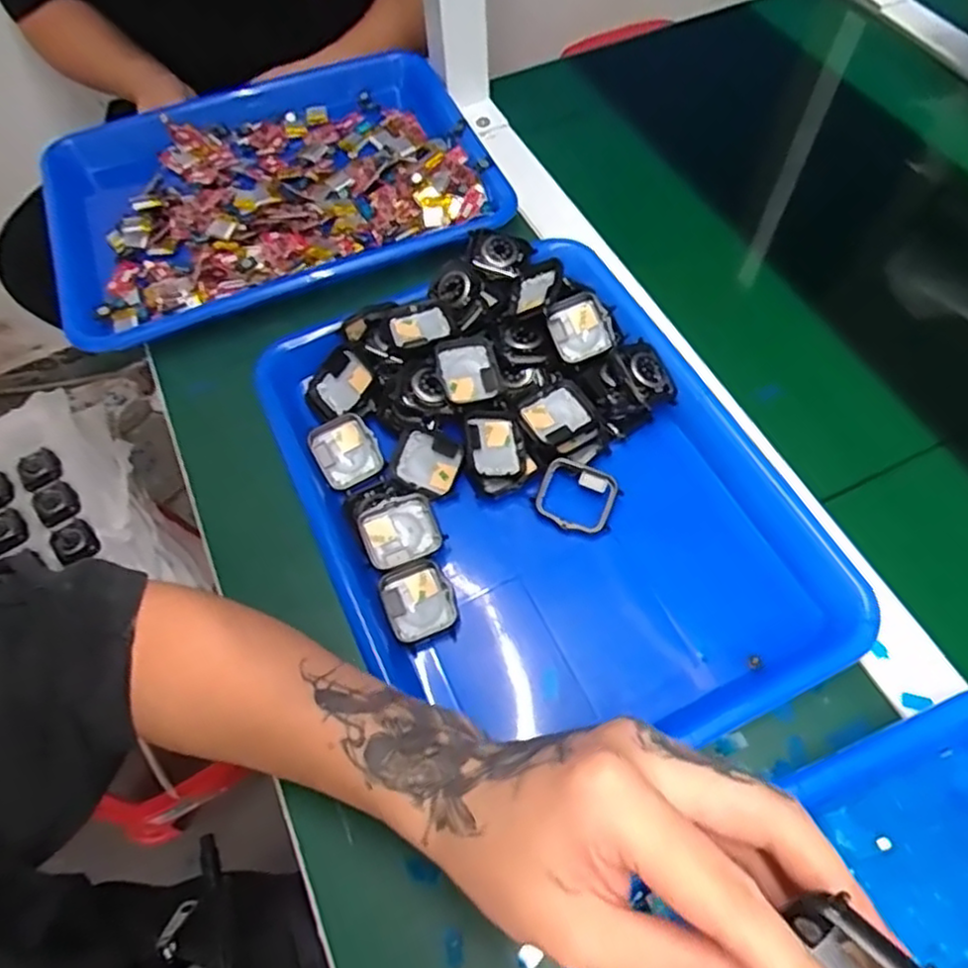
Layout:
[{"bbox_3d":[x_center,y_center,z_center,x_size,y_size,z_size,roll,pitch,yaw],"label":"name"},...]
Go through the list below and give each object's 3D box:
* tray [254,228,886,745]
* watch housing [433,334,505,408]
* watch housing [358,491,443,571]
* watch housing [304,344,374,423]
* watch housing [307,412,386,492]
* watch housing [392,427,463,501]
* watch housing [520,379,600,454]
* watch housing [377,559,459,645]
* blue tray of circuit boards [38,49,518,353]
[{"bbox_3d":[0.029,-0.001,0.410,0.255,0.047,0.339,-26,63,-10],"label":"tray"},{"bbox_3d":[-0.009,-0.071,0.429,0.039,0.009,0.043,-20,83,-15],"label":"watch housing"},{"bbox_3d":[-0.048,0.027,0.392,0.042,0.012,0.037,-23,62,-9],"label":"watch housing"},{"bbox_3d":[-0.095,-0.062,0.446,0.034,0.011,0.048,39,106,-3],"label":"watch housing"},{"bbox_3d":[-0.086,-0.021,0.429,0.039,0.012,0.043,-24,91,-11],"label":"watch housing"},{"bbox_3d":[-0.036,-0.013,0.426,0.039,0.009,0.037,20,94,5],"label":"watch housing"},{"bbox_3d":[0.047,-0.041,0.423,0.043,0.011,0.040,-34,64,-14],"label":"watch housing"},{"bbox_3d":[-0.036,0.065,0.380,0.038,0.009,0.041,-24,62,-9],"label":"watch housing"},{"bbox_3d":[-0.175,-0.235,0.562,0.351,0.046,0.258,-20,62,-7],"label":"blue tray of circuit boards"}]

